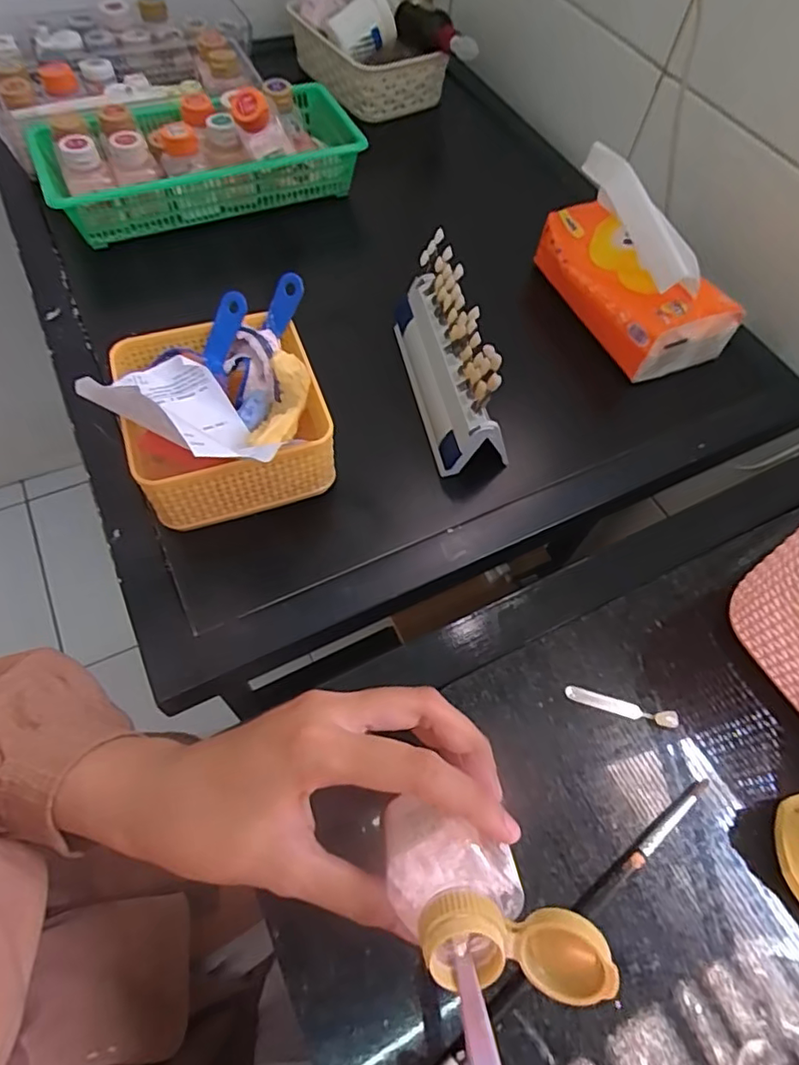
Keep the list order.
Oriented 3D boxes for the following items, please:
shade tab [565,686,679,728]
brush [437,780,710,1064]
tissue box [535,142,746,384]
[{"bbox_3d":[0.115,0.090,0.295,0.057,0.005,0.008,15,61,4],"label":"shade tab"},{"bbox_3d":[0.074,0.170,0.245,0.190,0.011,0.010,-33,68,-18],"label":"brush"},{"bbox_3d":[0.206,-0.236,0.512,0.105,0.074,0.186,-21,65,-15],"label":"tissue box"}]

